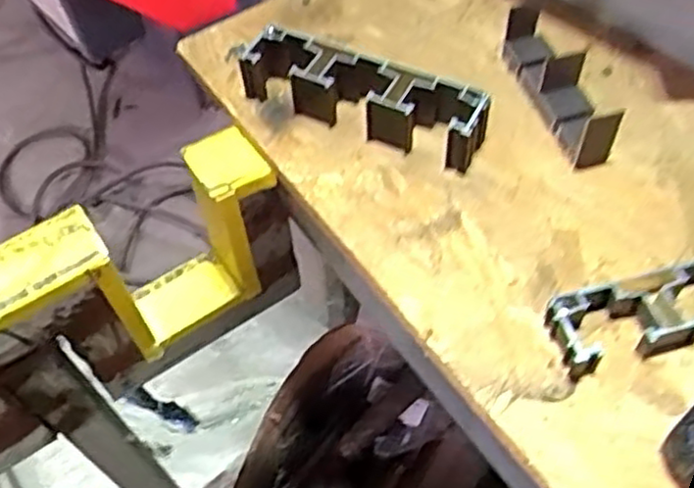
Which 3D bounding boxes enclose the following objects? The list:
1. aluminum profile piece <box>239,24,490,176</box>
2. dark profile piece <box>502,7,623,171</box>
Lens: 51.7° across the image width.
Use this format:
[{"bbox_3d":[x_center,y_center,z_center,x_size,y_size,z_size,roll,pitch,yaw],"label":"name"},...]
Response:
[{"bbox_3d":[0.008,-0.080,0.384,0.137,0.037,0.029,24,60,19],"label":"aluminum profile piece"},{"bbox_3d":[0.112,-0.087,0.383,0.026,0.028,0.098,-12,56,-8],"label":"dark profile piece"}]

